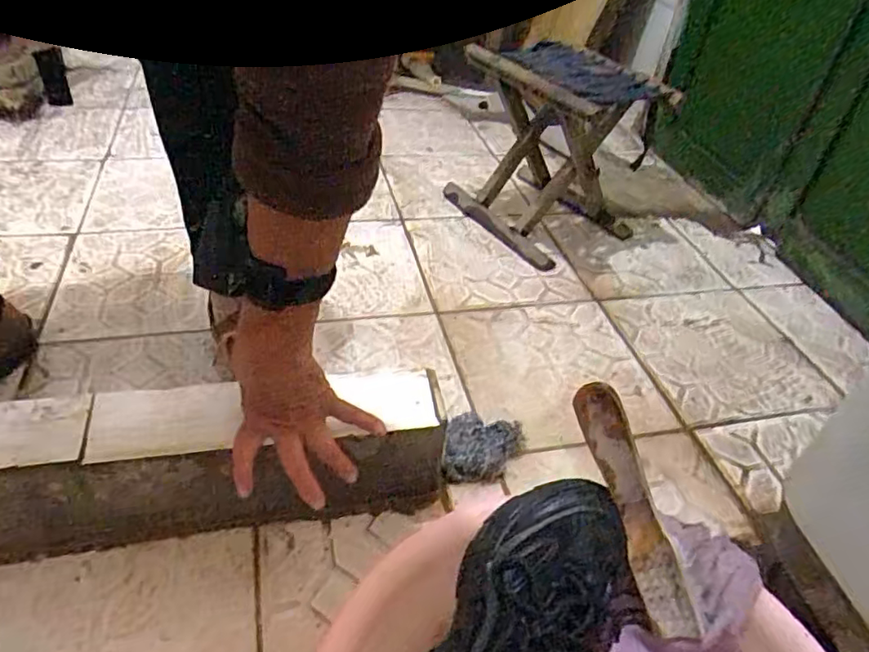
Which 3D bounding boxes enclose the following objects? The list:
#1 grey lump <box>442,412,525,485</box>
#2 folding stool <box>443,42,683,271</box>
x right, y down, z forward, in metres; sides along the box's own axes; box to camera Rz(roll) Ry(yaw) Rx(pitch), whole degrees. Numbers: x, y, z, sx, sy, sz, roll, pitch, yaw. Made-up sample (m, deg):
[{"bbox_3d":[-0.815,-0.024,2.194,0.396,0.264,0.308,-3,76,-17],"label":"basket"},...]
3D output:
[{"bbox_3d":[0.052,0.134,0.655,0.084,0.036,0.091,4,40,-3],"label":"grey lump"},{"bbox_3d":[0.187,-0.291,0.986,0.223,0.268,0.243,-21,47,-28],"label":"folding stool"}]

